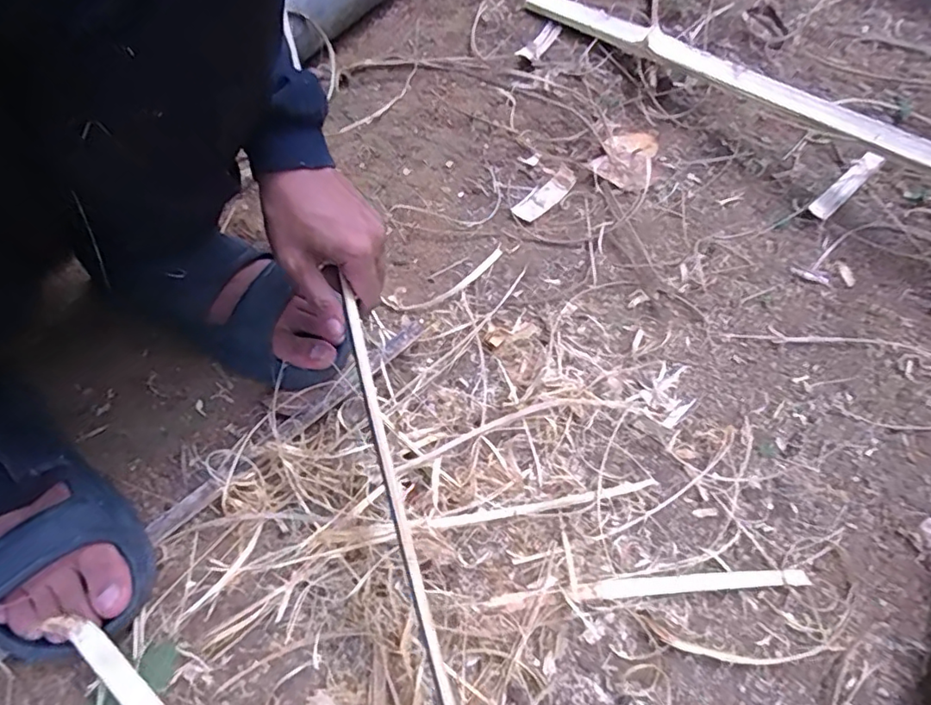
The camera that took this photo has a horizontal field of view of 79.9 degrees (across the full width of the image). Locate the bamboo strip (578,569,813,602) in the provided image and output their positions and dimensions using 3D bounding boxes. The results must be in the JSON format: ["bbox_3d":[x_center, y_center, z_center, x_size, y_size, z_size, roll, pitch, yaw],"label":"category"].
[{"bbox_3d":[0.185,0.188,0.454,0.196,0.006,0.015,-3,63,-4],"label":"bamboo strip"}]

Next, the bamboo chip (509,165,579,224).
[{"bbox_3d":[0.096,-0.187,0.660,0.031,0.006,0.097,41,68,17],"label":"bamboo chip"}]

